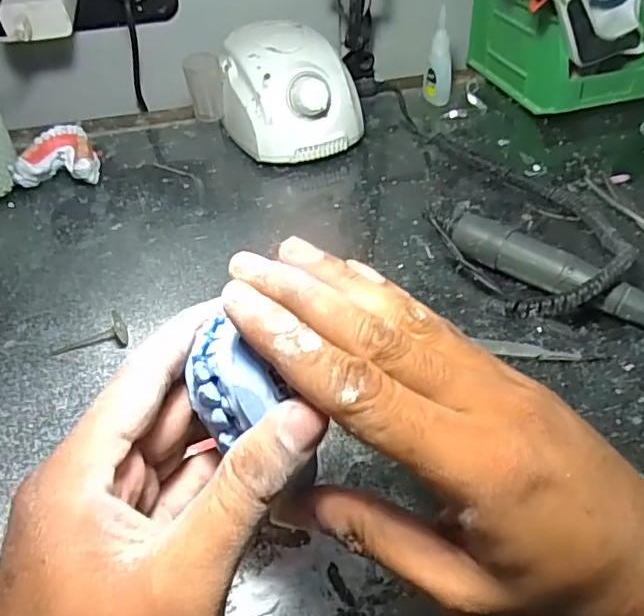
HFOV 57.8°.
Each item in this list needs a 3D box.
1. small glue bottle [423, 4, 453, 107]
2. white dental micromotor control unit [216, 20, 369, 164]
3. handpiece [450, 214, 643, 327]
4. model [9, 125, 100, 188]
[{"bbox_3d":[0.112,-0.235,0.553,0.024,0.082,0.020,0,44,4],"label":"small glue bottle"},{"bbox_3d":[-0.033,-0.191,0.517,0.110,0.082,0.134,-14,45,-11],"label":"white dental micromotor control unit"},{"bbox_3d":[0.155,-0.017,0.360,0.160,0.029,0.020,27,51,28],"label":"handpiece"},{"bbox_3d":[-0.221,-0.124,0.490,0.063,0.035,0.049,-7,44,-4],"label":"model"}]

